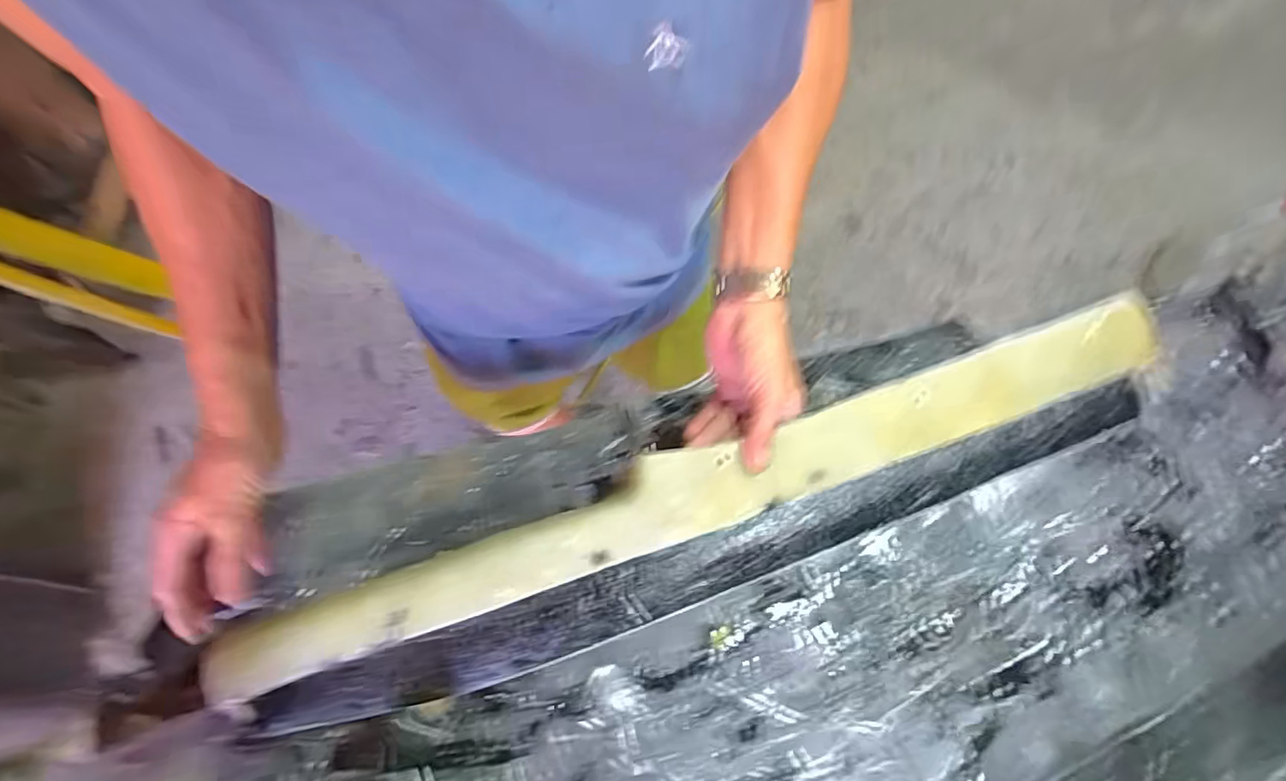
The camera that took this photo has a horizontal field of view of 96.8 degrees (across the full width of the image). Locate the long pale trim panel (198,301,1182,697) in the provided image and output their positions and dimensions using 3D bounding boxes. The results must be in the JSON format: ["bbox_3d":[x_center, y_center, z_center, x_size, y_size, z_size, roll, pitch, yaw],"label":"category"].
[{"bbox_3d":[0.071,0.063,0.439,0.766,0.022,0.059,-19,67,-9],"label":"long pale trim panel"}]

